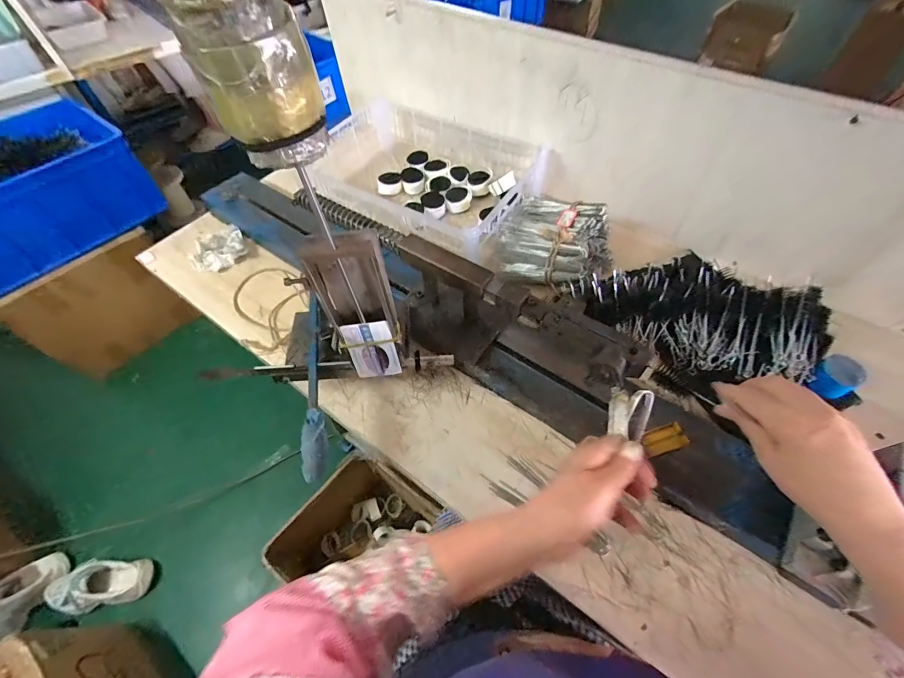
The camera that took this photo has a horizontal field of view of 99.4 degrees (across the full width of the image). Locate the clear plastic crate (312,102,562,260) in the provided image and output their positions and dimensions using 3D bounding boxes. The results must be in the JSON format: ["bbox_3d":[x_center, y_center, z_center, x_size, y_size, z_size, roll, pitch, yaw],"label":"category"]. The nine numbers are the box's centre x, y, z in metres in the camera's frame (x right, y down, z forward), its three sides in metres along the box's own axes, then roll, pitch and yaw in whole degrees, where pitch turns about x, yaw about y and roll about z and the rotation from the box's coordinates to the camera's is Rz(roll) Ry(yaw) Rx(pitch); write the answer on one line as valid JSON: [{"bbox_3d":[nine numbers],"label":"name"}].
[{"bbox_3d":[-0.064,-0.319,0.765,0.425,0.116,0.304,29,61,19],"label":"clear plastic crate"}]

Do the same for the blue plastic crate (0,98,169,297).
[{"bbox_3d":[-1.308,-0.434,1.157,0.387,0.273,0.622,30,61,20],"label":"blue plastic crate"}]

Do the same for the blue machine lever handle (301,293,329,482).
[{"bbox_3d":[-0.173,0.043,0.493,0.028,0.020,0.269,-8,56,-4],"label":"blue machine lever handle"}]

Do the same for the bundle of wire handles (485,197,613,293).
[{"bbox_3d":[0.172,-0.165,0.657,0.194,0.079,0.170,28,60,19],"label":"bundle of wire handles"}]

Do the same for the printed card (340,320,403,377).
[{"bbox_3d":[-0.095,0.014,0.458,0.055,0.083,0.004,-7,41,2],"label":"printed card"}]

